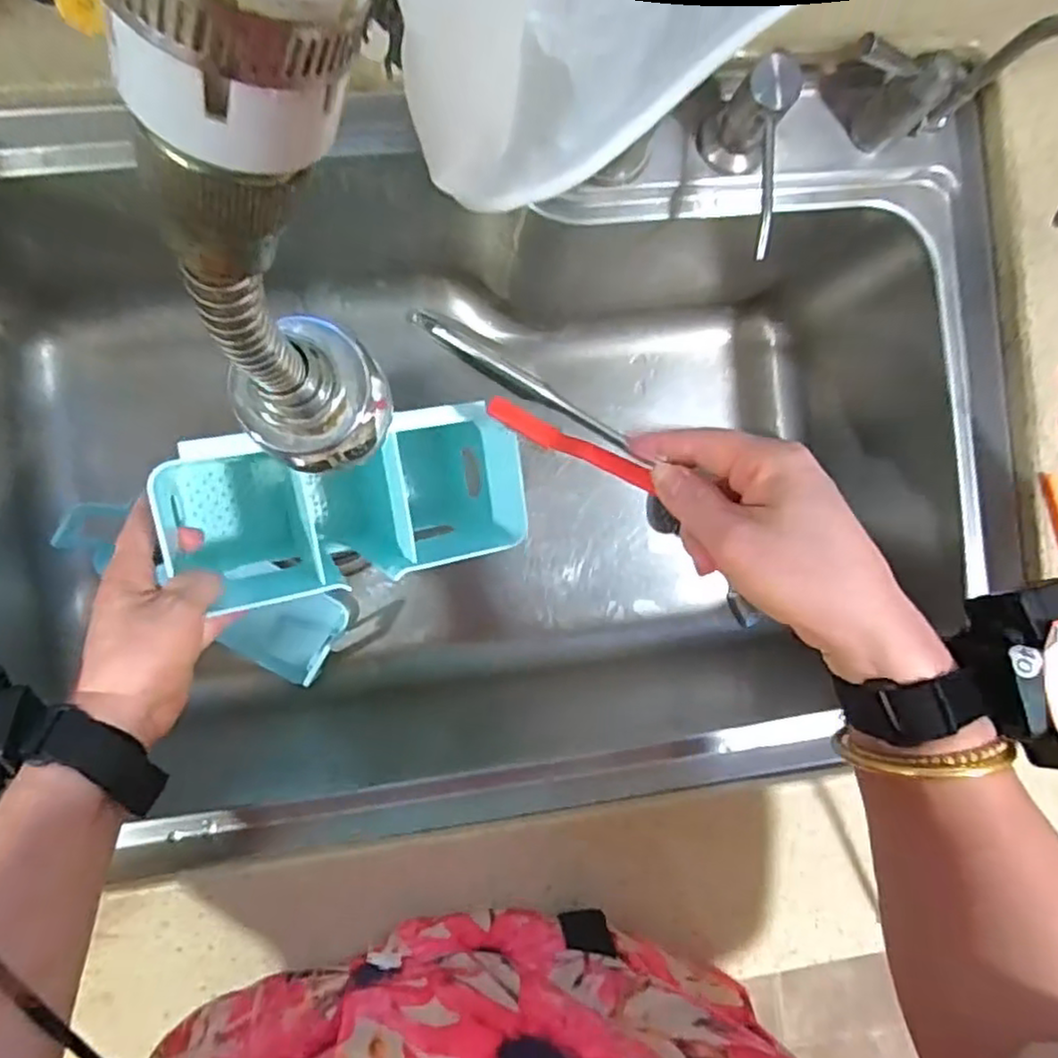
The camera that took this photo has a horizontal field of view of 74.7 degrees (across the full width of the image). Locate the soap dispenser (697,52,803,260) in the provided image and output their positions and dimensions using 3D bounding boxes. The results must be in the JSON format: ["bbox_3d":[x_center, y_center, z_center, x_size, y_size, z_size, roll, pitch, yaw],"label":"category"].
[{"bbox_3d":[0.123,-0.201,0.393,0.033,0.063,0.098,3,90,-6],"label":"soap dispenser"}]

